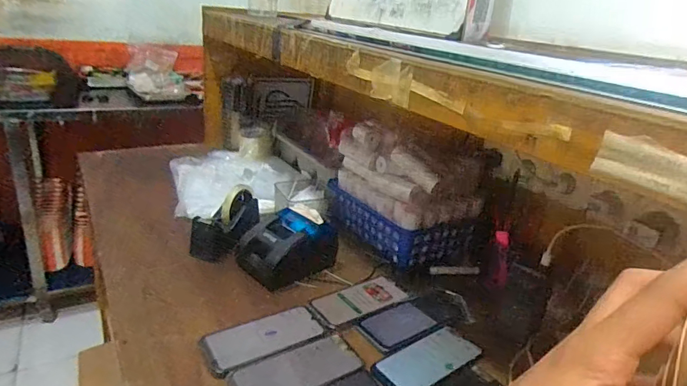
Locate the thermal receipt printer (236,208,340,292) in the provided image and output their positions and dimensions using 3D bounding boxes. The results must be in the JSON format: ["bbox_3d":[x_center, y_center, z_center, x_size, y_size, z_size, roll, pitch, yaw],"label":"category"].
[{"bbox_3d":[-0.107,0.093,0.832,0.168,0.082,0.124,-10,27,-34],"label":"thermal receipt printer"}]

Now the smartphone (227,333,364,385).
[{"bbox_3d":[-0.063,0.233,0.604,0.168,0.006,0.085,-10,27,-34],"label":"smartphone"}]

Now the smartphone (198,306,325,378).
[{"bbox_3d":[-0.117,0.210,0.661,0.169,0.006,0.089,-13,22,-28],"label":"smartphone"}]

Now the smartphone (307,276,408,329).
[{"bbox_3d":[0.026,0.178,0.762,0.175,0.010,0.073,-13,29,-38],"label":"smartphone"}]

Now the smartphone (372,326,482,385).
[{"bbox_3d":[0.118,0.235,0.635,0.160,0.007,0.070,-12,29,-38],"label":"smartphone"}]

